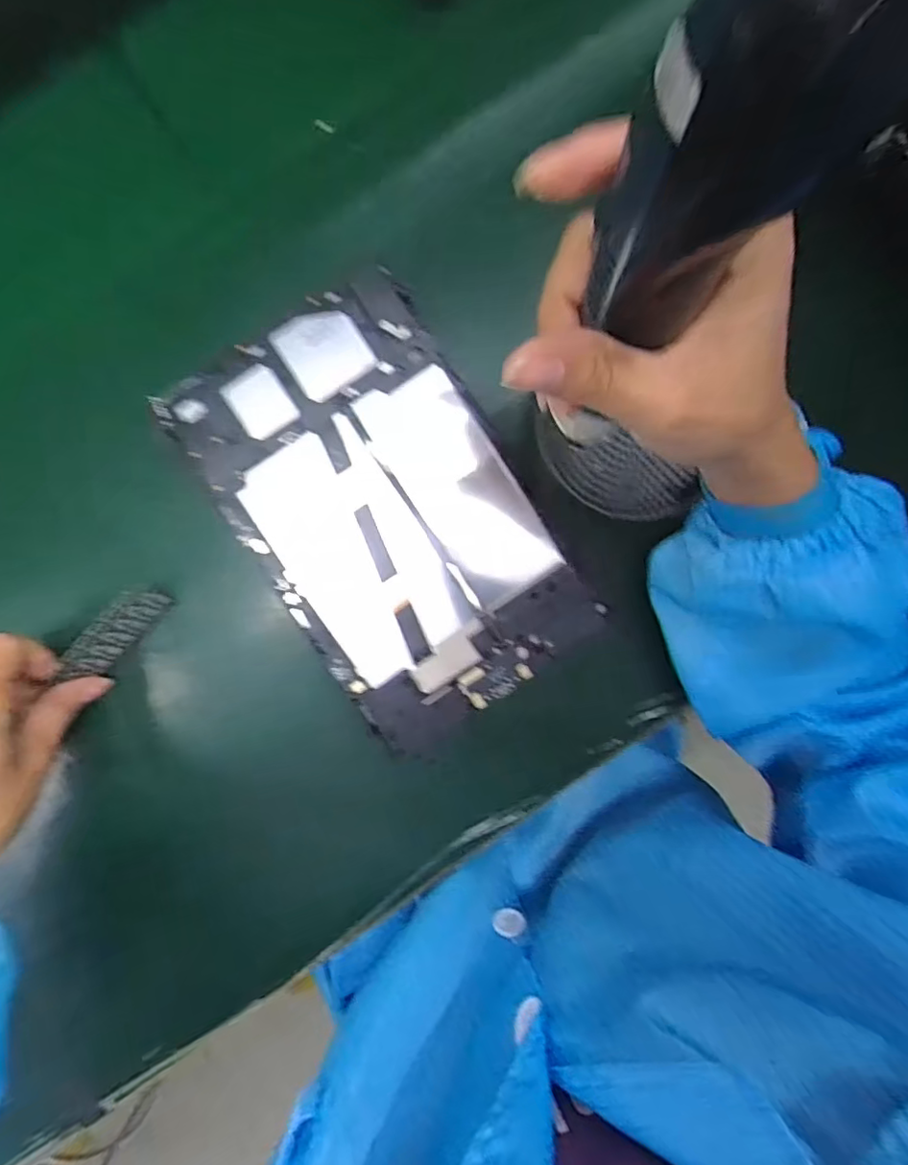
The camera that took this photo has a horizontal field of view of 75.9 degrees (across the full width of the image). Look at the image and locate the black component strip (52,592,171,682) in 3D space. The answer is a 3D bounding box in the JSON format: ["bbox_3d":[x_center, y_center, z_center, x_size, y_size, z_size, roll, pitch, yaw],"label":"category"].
[{"bbox_3d":[-0.191,0.028,0.326,0.067,0.008,0.023,-44,126,-2],"label":"black component strip"}]

